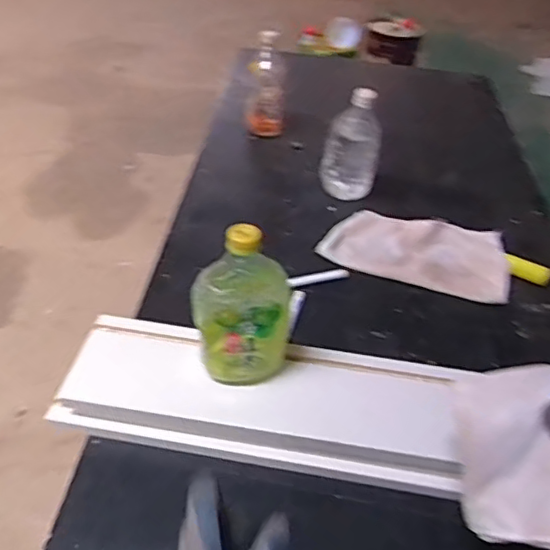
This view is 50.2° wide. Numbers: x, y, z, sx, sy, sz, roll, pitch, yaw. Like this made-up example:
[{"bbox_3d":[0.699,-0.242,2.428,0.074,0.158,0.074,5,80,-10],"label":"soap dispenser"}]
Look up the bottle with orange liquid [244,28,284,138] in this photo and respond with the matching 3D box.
[{"bbox_3d":[-0.015,-0.381,1.187,0.079,0.182,0.075,10,41,3],"label":"bottle with orange liquid"}]

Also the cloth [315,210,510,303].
[{"bbox_3d":[0.228,-0.040,0.949,0.287,0.015,0.134,13,57,8],"label":"cloth"}]

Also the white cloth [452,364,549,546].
[{"bbox_3d":[0.225,0.155,0.515,0.117,0.042,0.144,-5,77,24],"label":"white cloth"}]

